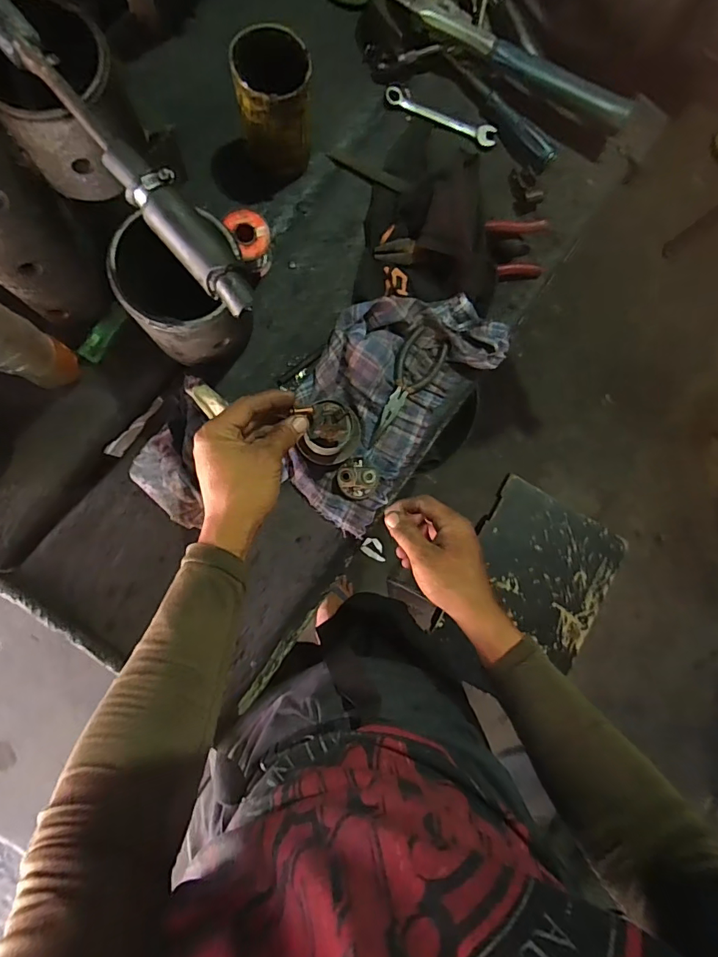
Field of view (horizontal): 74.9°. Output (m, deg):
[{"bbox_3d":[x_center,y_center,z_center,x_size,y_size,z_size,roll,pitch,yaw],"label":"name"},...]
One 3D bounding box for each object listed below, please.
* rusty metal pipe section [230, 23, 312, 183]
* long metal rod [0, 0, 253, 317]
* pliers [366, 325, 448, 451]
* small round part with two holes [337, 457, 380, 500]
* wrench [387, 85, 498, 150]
[{"bbox_3d":[-0.089,-0.379,0.495,0.074,0.121,0.085,-6,88,-8],"label":"rusty metal pipe section"},{"bbox_3d":[-0.159,-0.213,0.298,0.032,0.039,0.267,-42,91,-7],"label":"long metal rod"},{"bbox_3d":[0.049,-0.105,0.550,0.054,0.013,0.145,34,83,-3],"label":"pliers"},{"bbox_3d":[0.000,0.001,0.530,0.047,0.028,0.046,0,86,-6],"label":"small round part with two holes"},{"bbox_3d":[0.101,-0.444,0.572,0.142,0.004,0.026,23,84,-4],"label":"wrench"}]

